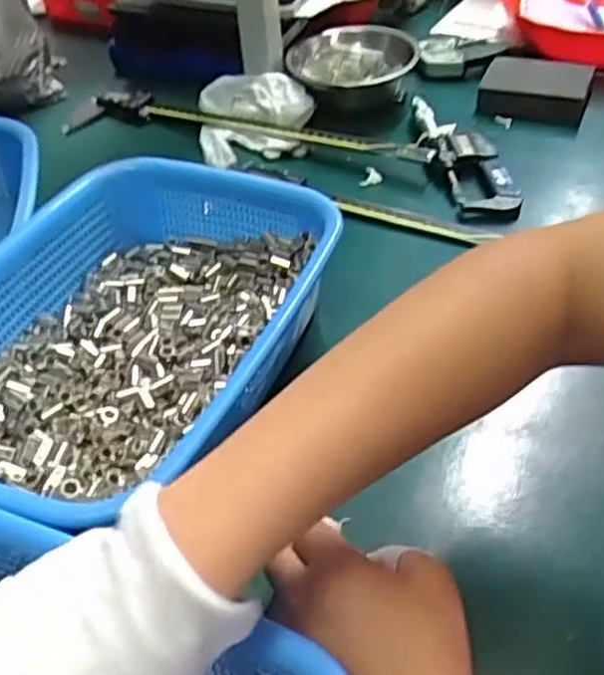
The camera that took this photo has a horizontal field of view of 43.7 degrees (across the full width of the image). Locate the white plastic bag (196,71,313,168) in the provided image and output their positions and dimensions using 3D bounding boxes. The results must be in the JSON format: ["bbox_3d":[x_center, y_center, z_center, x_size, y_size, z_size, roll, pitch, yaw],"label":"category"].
[{"bbox_3d":[-0.045,-0.216,0.731,0.113,0.042,0.125,-6,43,0],"label":"white plastic bag"}]

